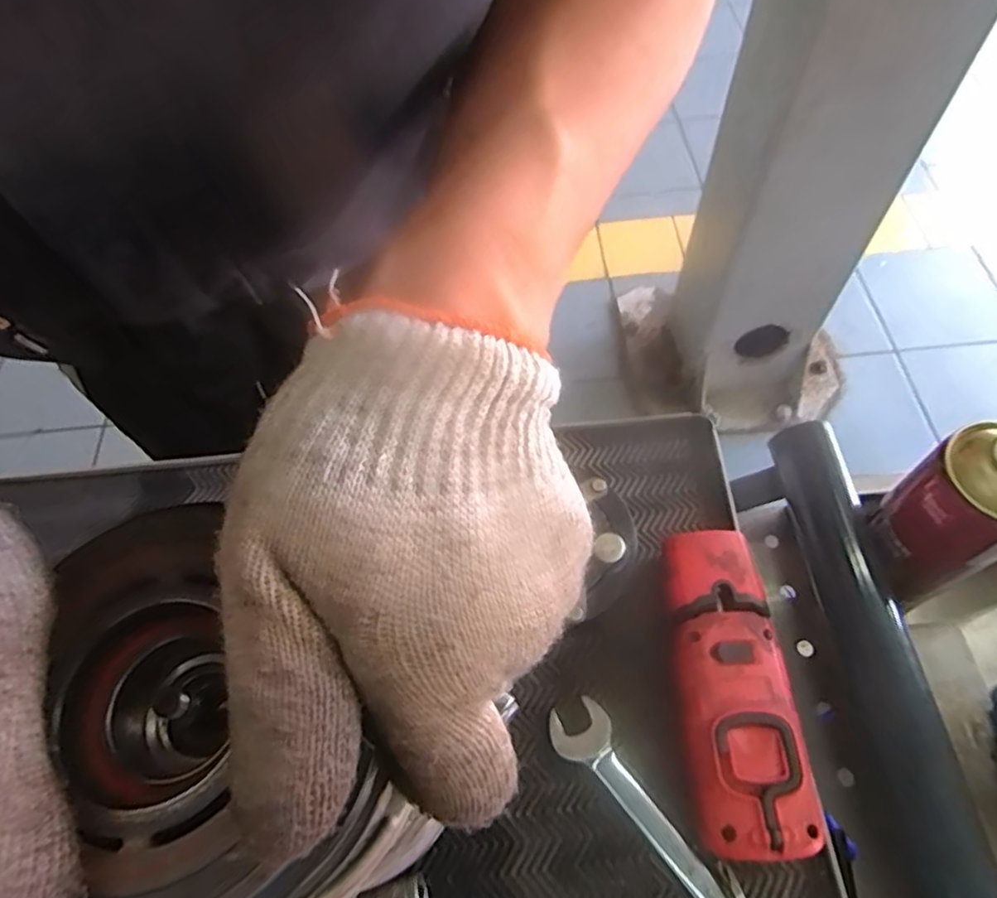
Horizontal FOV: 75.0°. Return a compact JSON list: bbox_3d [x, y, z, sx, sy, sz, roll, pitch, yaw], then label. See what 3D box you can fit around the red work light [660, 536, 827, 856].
[{"bbox_3d":[0.121,0.124,0.346,0.056,0.033,0.158,-3,60,3],"label":"red work light"}]

